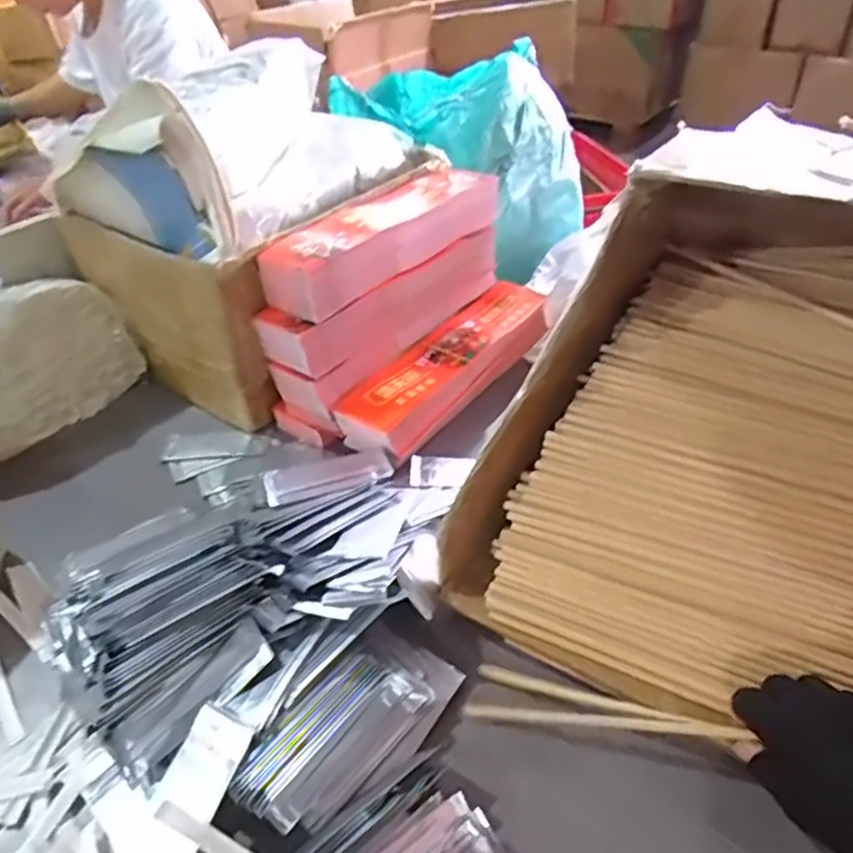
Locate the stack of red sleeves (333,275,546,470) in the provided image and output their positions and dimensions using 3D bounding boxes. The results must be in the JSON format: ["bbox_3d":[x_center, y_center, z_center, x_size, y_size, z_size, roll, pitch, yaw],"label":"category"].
[{"bbox_3d":[0.038,-0.079,0.803,0.104,0.050,0.342,27,49,30],"label":"stack of red sleeves"}]

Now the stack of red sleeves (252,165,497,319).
[{"bbox_3d":[-0.041,-0.228,0.768,0.086,0.067,0.339,25,48,28],"label":"stack of red sleeves"}]

